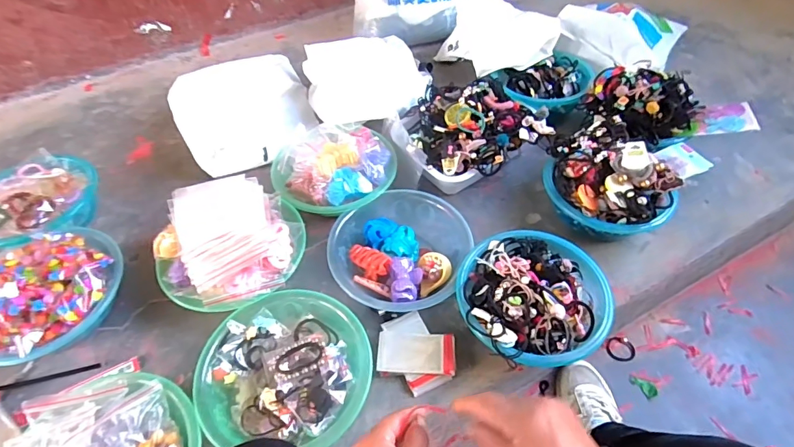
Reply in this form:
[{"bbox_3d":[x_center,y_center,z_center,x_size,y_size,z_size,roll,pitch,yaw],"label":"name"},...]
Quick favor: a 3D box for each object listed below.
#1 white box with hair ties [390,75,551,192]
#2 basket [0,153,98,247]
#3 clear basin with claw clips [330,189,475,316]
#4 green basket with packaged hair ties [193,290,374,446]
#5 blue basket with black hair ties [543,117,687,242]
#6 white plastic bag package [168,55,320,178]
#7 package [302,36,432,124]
[{"bbox_3d":[0.148,-0.196,0.895,0.291,0.111,0.234,-26,55,-17],"label":"white box with hair ties"},{"bbox_3d":[-0.680,-0.031,0.833,0.198,0.094,0.224,-2,51,1],"label":"basket"},{"bbox_3d":[0.001,0.050,0.761,0.219,0.069,0.219,-1,51,2],"label":"clear basin with claw clips"},{"bbox_3d":[-0.157,0.210,0.638,0.235,0.066,0.211,0,51,3],"label":"green basket with packaged hair ties"},{"bbox_3d":[0.373,-0.079,0.815,0.206,0.133,0.236,-23,54,-15],"label":"blue basket with black hair ties"},{"bbox_3d":[-0.340,-0.257,1.001,0.299,0.076,0.318,-28,55,-18],"label":"white plastic bag package"},{"bbox_3d":[-0.064,-0.335,1.024,0.284,0.083,0.240,-13,52,-7],"label":"package"}]

